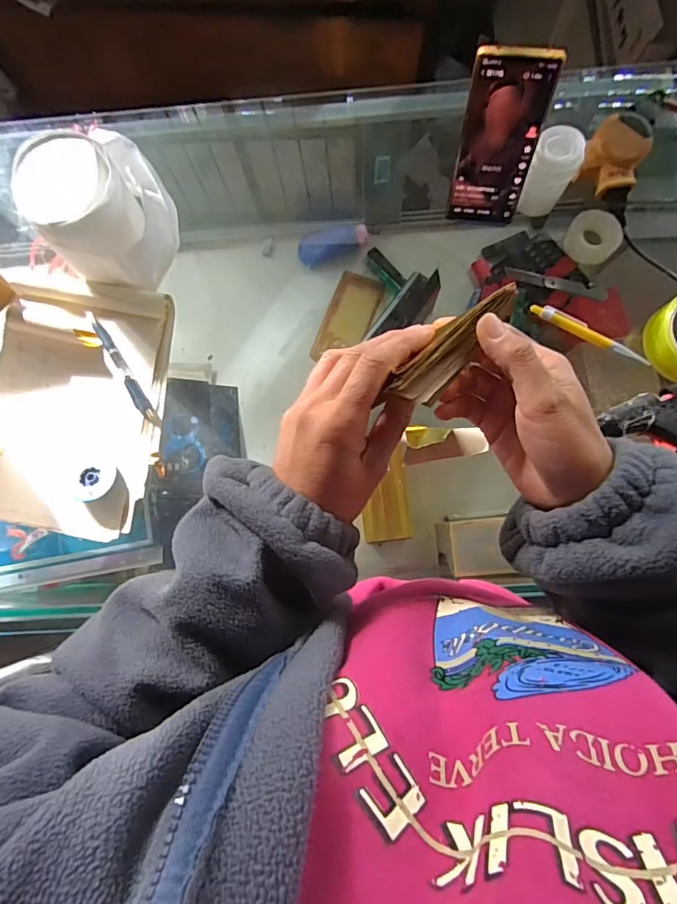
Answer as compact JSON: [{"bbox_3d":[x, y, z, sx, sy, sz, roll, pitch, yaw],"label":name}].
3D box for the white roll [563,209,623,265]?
[{"bbox_3d":[0.281,-0.236,0.527,0.048,0.028,0.054,-32,82,-2],"label":"white roll"}]

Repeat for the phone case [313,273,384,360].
[{"bbox_3d":[0.015,-0.215,0.777,0.075,0.017,0.151,21,84,5],"label":"phone case"}]

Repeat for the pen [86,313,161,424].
[{"bbox_3d":[-0.238,-0.091,0.529,0.014,0.016,0.146,-32,82,-2],"label":"pen"}]

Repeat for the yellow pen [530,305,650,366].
[{"bbox_3d":[0.268,-0.126,0.514,0.131,0.012,0.014,30,84,6],"label":"yellow pen"}]

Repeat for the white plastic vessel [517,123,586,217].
[{"bbox_3d":[0.222,-0.293,0.506,0.046,0.074,0.052,20,83,5],"label":"white plastic vessel"}]

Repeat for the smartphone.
[{"bbox_3d":[0.156,-0.300,0.470,0.075,0.157,0.012,5,58,3],"label":"smartphone"}]

